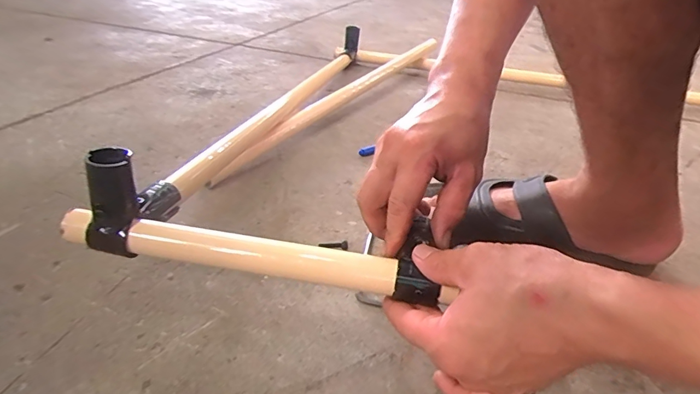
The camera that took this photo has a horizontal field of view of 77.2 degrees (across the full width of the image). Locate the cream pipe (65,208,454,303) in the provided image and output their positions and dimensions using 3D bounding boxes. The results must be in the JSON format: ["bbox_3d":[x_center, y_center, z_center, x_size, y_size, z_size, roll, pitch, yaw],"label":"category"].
[{"bbox_3d":[-0.080,0.044,0.346,0.305,0.026,0.028,8,36,7],"label":"cream pipe"}]

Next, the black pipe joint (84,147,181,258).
[{"bbox_3d":[-0.179,-0.009,0.365,0.037,0.084,0.087,13,32,12],"label":"black pipe joint"}]

